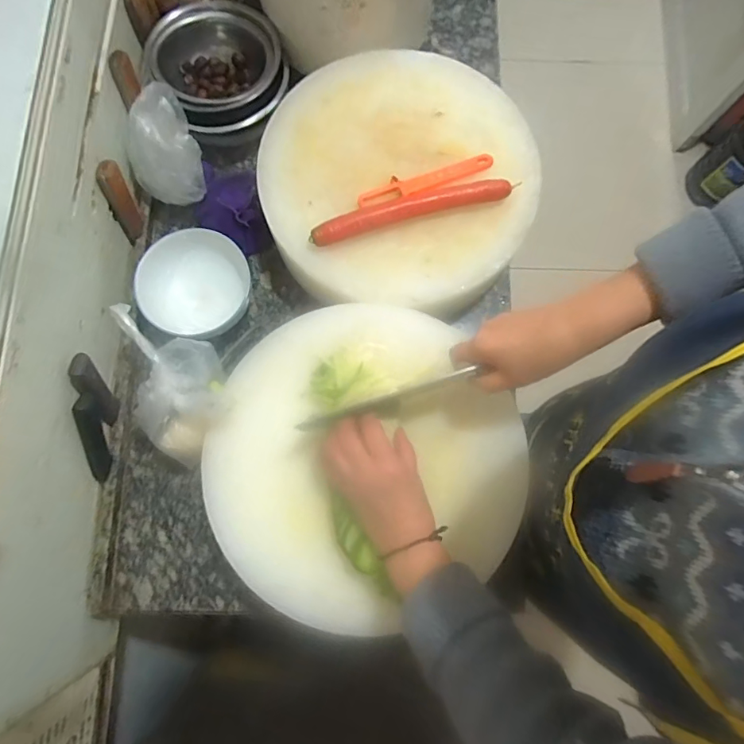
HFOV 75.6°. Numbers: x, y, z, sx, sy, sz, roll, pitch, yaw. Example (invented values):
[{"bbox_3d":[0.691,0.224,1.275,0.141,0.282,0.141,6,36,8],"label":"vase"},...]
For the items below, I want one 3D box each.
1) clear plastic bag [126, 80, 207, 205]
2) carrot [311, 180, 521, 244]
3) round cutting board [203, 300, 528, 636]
[{"bbox_3d":[-0.281,-0.297,0.634,0.099,0.101,0.118,-28,80,-7],"label":"clear plastic bag"},{"bbox_3d":[0.050,-0.205,0.611,0.259,0.035,0.030,-15,79,-4],"label":"carrot"},{"bbox_3d":[-0.006,0.097,0.550,0.351,0.037,0.359,0,78,1],"label":"round cutting board"}]

